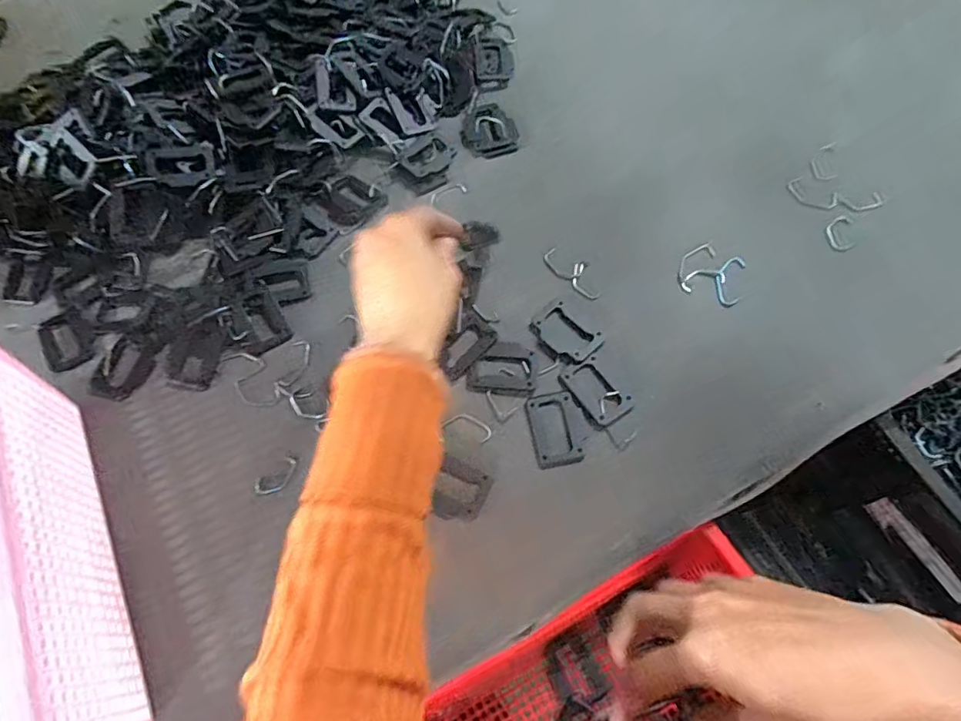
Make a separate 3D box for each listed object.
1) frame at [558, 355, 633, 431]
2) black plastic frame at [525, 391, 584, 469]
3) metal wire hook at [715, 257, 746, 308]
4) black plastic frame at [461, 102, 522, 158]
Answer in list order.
[{"bbox_3d":[0.084,0.023,0.385,0.035,0.004,0.050,-33,69,-10],"label":"frame"},{"bbox_3d":[0.053,0.049,0.376,0.034,0.004,0.052,-11,67,-1],"label":"black plastic frame"},{"bbox_3d":[0.193,-0.061,0.408,0.019,0.006,0.043,17,70,7],"label":"metal wire hook"},{"bbox_3d":[0.007,-0.212,0.473,0.049,0.016,0.055,-17,68,-4],"label":"black plastic frame"}]

